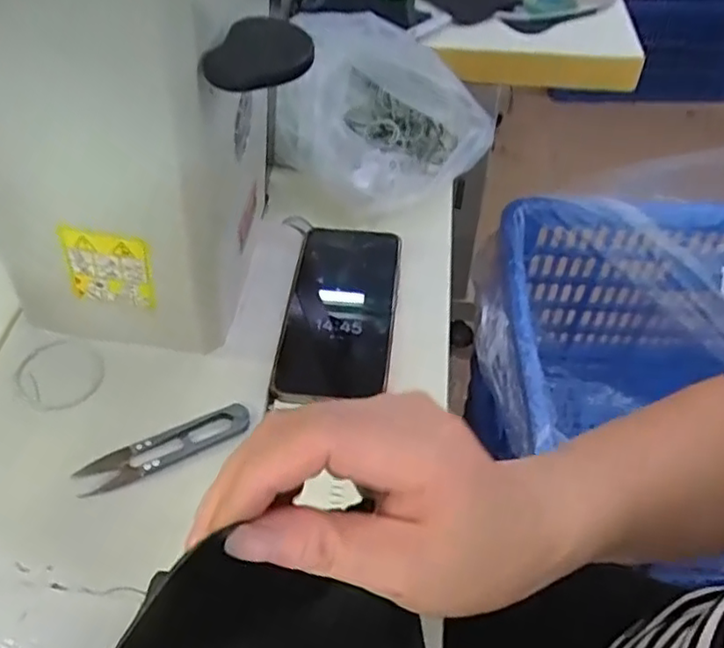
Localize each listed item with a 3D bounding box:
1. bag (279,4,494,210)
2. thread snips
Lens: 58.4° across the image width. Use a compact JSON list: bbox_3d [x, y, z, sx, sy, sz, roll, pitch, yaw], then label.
[{"bbox_3d":[0.012,-0.184,0.554,0.155,0.105,0.134,-37,59,-27],"label":"bag"},{"bbox_3d":[-0.117,0.075,0.391,0.102,0.014,0.023,-23,53,-19],"label":"thread snips"}]

